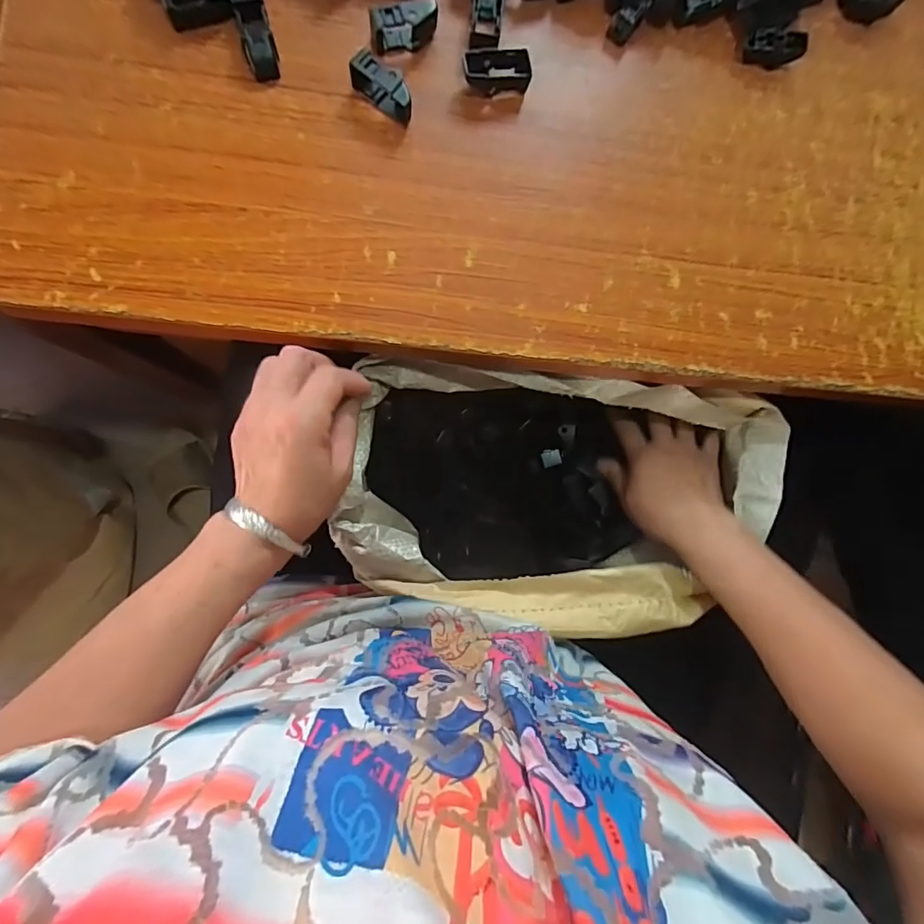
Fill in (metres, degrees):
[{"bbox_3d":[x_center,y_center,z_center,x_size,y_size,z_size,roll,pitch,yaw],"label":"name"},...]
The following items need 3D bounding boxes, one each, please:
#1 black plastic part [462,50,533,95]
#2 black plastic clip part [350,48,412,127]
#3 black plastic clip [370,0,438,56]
[{"bbox_3d":[0.026,-0.288,0.364,0.049,0.022,0.020,-3,86,-6],"label":"black plastic part"},{"bbox_3d":[-0.055,-0.269,0.356,0.049,0.021,0.019,37,83,-2],"label":"black plastic clip part"},{"bbox_3d":[-0.042,-0.320,0.364,0.051,0.028,0.018,-17,88,-7],"label":"black plastic clip"}]

